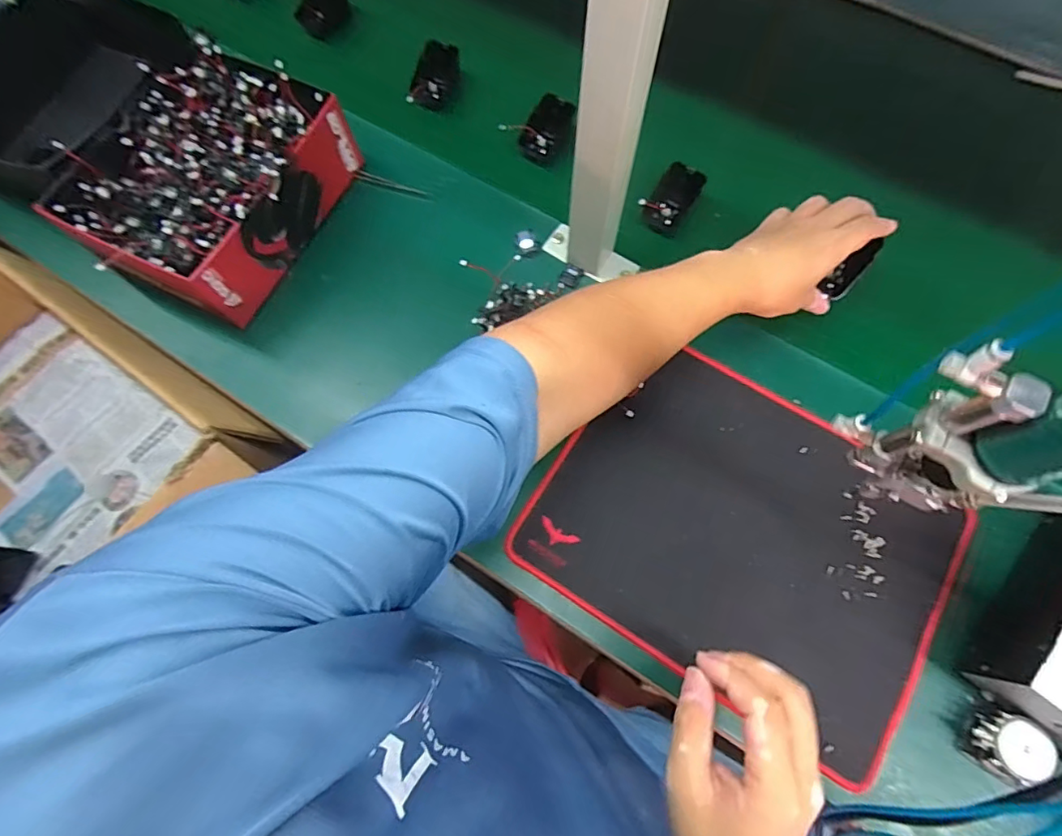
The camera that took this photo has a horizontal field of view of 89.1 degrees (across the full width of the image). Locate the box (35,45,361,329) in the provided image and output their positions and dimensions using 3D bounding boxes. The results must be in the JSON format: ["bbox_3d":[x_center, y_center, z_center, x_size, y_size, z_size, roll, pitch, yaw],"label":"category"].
[{"bbox_3d":[-0.324,-0.240,0.563,0.182,0.118,0.240,26,74,9],"label":"box"}]

